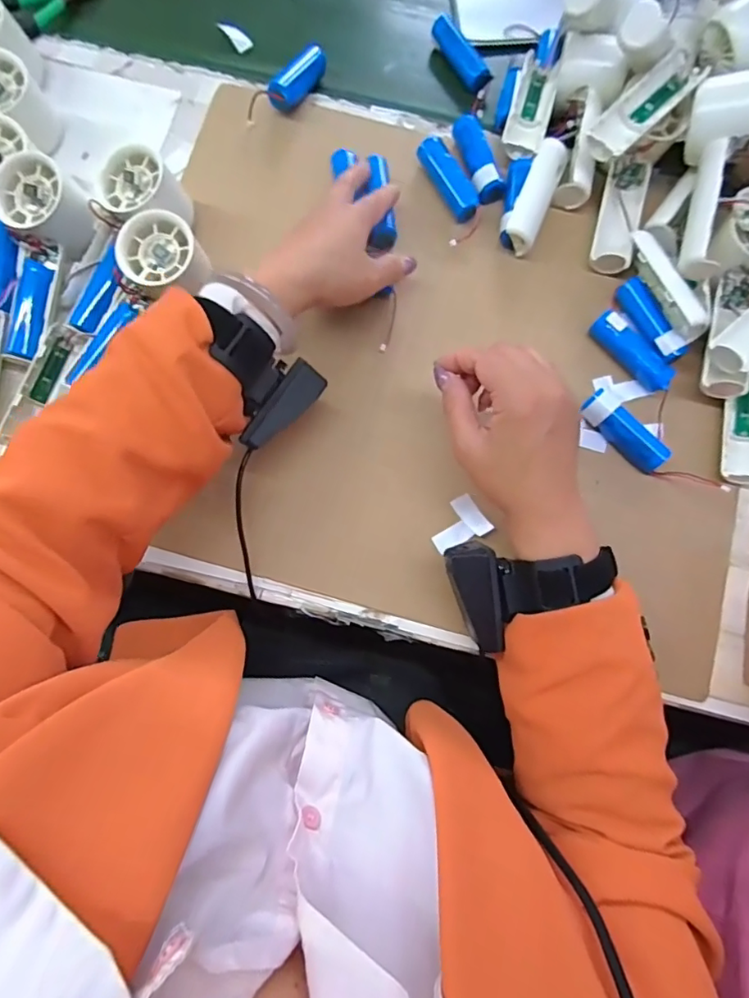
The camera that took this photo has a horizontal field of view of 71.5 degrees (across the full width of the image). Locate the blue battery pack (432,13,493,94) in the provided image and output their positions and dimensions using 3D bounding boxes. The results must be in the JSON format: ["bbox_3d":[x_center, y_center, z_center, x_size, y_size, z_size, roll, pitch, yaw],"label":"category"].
[{"bbox_3d":[0.080,-0.411,0.482,0.024,0.020,0.075,-32,80,-8],"label":"blue battery pack"}]

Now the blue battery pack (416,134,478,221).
[{"bbox_3d":[0.062,-0.271,0.444,0.020,0.023,0.074,-28,80,-8],"label":"blue battery pack"}]

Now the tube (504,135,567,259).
[{"bbox_3d":[0.135,-0.253,0.436,0.026,0.023,0.095,22,78,3],"label":"tube"}]

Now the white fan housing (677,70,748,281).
[{"bbox_3d":[0.255,-0.242,0.394,0.049,0.051,0.142,13,96,2],"label":"white fan housing"}]

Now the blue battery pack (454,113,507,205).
[{"bbox_3d":[0.089,-0.292,0.446,0.026,0.020,0.077,-16,79,-5],"label":"blue battery pack"}]

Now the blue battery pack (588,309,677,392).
[{"bbox_3d":[0.205,-0.117,0.412,0.023,0.025,0.073,-42,82,-10],"label":"blue battery pack"}]

